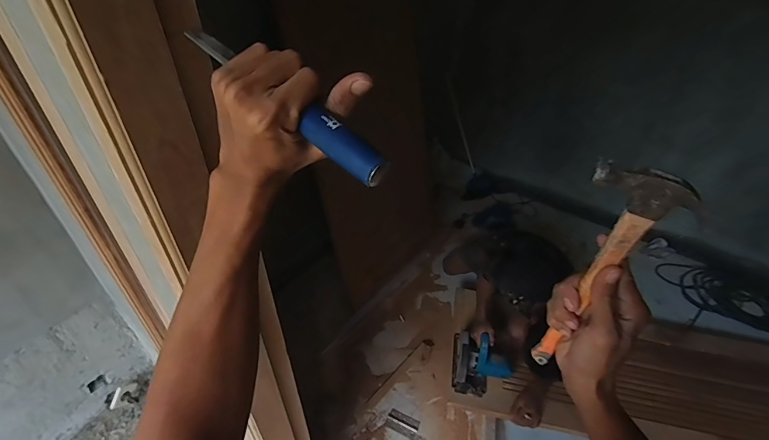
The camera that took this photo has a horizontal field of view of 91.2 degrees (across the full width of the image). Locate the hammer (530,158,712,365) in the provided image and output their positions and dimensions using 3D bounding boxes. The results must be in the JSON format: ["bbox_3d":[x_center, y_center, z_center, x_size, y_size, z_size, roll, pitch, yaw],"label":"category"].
[{"bbox_3d":[0.198,0.062,0.374,0.079,0.253,0.023,26,43,21],"label":"hammer"}]

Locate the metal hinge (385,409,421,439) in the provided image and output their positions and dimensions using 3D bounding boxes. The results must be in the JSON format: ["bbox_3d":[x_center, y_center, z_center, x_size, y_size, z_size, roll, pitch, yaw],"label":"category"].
[{"bbox_3d":[0.073,0.795,1.476,0.123,0.007,0.068,17,40,20],"label":"metal hinge"}]

